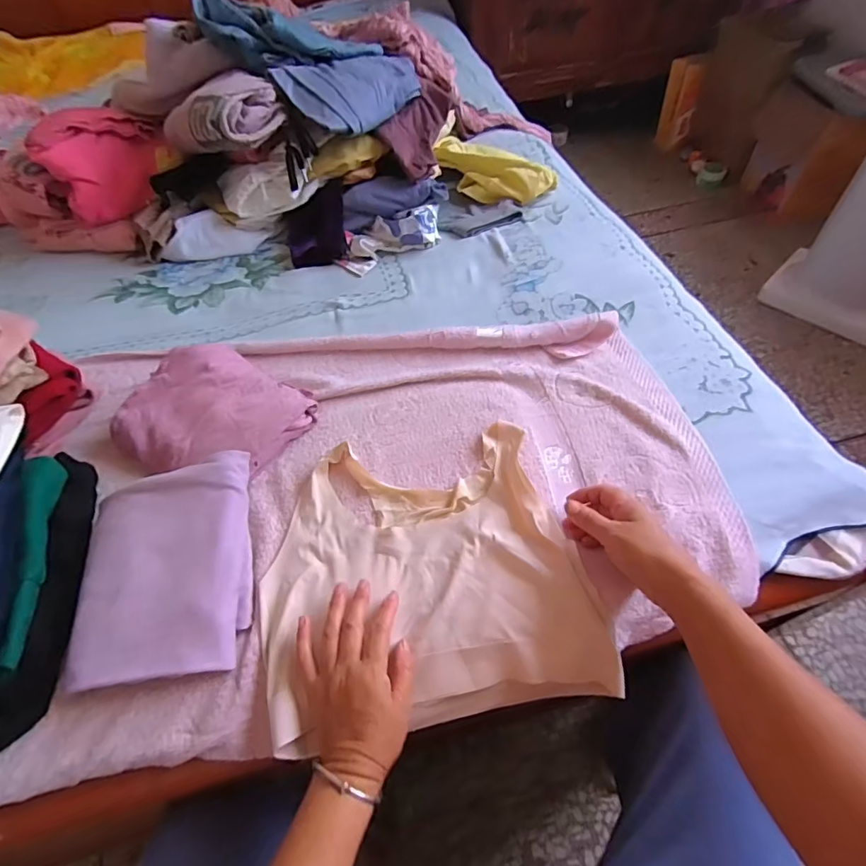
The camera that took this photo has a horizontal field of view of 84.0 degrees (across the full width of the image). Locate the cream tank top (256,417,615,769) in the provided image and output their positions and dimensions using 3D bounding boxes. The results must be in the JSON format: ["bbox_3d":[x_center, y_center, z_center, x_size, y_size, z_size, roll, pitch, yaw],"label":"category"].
[{"bbox_3d":[-0.009,0.135,0.494,0.318,0.036,0.279,-10,62,-2],"label":"cream tank top"}]

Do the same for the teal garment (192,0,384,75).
[{"bbox_3d":[-0.247,-0.684,0.850,0.305,0.090,0.067,-10,51,-27],"label":"teal garment"}]

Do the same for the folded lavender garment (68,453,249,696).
[{"bbox_3d":[-0.267,0.133,0.485,0.155,0.076,0.205,-8,53,-4],"label":"folded lavender garment"}]

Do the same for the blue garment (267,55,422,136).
[{"bbox_3d":[-0.133,-0.628,0.870,0.133,0.080,0.272,35,64,25],"label":"blue garment"}]

